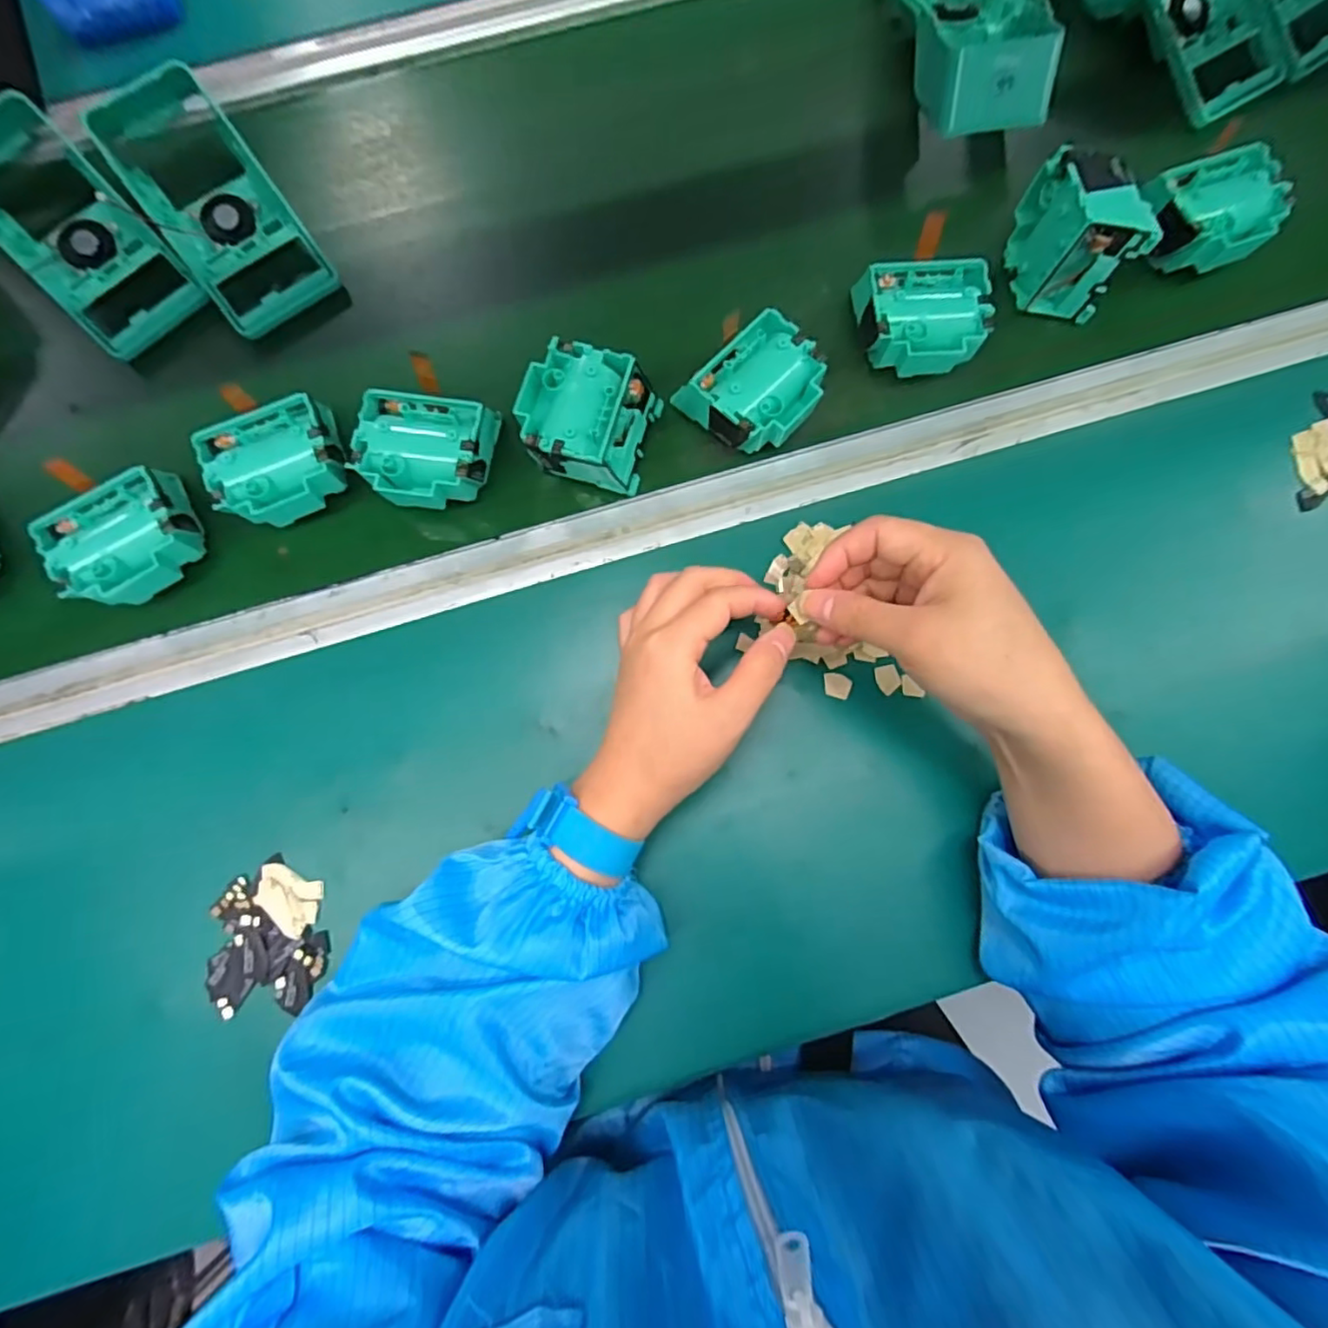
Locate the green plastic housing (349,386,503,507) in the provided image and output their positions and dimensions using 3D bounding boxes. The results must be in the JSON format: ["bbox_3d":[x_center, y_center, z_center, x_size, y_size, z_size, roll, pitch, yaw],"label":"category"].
[{"bbox_3d":[-0.150,-0.133,0.389,0.077,0.037,0.073,8,82,1],"label":"green plastic housing"}]

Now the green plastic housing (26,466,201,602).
[{"bbox_3d":[-0.329,-0.074,0.380,0.077,0.037,0.069,-31,83,-4],"label":"green plastic housing"}]

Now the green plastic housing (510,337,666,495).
[{"bbox_3d":[-0.050,-0.156,0.389,0.079,0.034,0.076,16,83,1],"label":"green plastic housing"}]

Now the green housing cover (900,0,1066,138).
[{"bbox_3d":[0.216,-0.453,0.437,0.089,0.058,0.180,-6,82,-1],"label":"green housing cover"}]

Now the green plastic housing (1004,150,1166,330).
[{"bbox_3d":[0.257,-0.270,0.391,0.035,0.079,0.079,-13,84,-3],"label":"green plastic housing"}]

